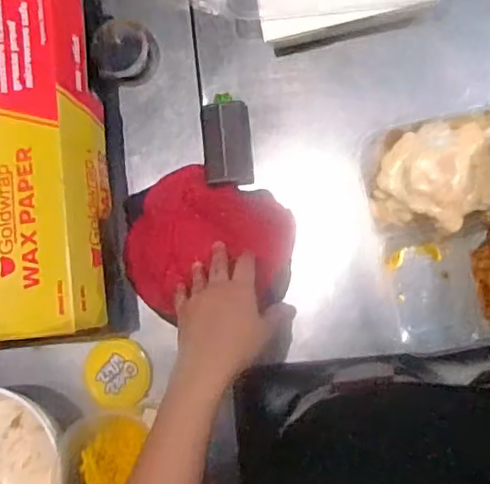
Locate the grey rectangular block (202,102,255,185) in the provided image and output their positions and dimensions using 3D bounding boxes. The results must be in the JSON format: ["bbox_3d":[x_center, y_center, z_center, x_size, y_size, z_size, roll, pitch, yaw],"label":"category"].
[{"bbox_3d":[-0.018,-0.101,0.632,0.048,0.016,0.083,-5,85,8],"label":"grey rectangular block"}]

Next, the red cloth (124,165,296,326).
[{"bbox_3d":[-0.037,0.009,0.624,0.169,0.014,0.149,22,89,10],"label":"red cloth"}]

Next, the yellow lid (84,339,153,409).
[{"bbox_3d":[-0.132,0.136,0.633,0.073,0.006,0.070,-4,66,8],"label":"yellow lid"}]

